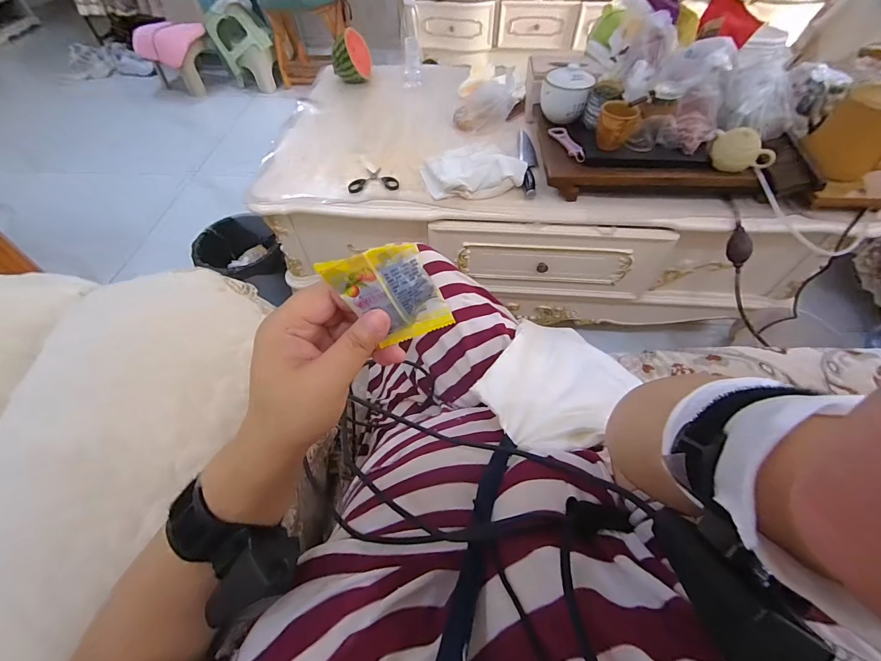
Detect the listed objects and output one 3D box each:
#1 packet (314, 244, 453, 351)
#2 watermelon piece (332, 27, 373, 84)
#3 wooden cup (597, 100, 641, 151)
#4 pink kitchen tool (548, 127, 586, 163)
[{"bbox_3d":[-0.029,-0.021,0.234,0.053,0.074,0.008,-24,39,12],"label":"packet"},{"bbox_3d":[-0.284,-0.876,1.220,0.098,0.147,0.111,7,55,6],"label":"watermelon piece"},{"bbox_3d":[0.378,-0.430,0.820,0.081,0.093,0.067,19,57,14],"label":"wooden cup"},{"bbox_3d":[0.298,-0.442,0.894,0.040,0.017,0.145,-10,55,-6],"label":"pink kitchen tool"}]

